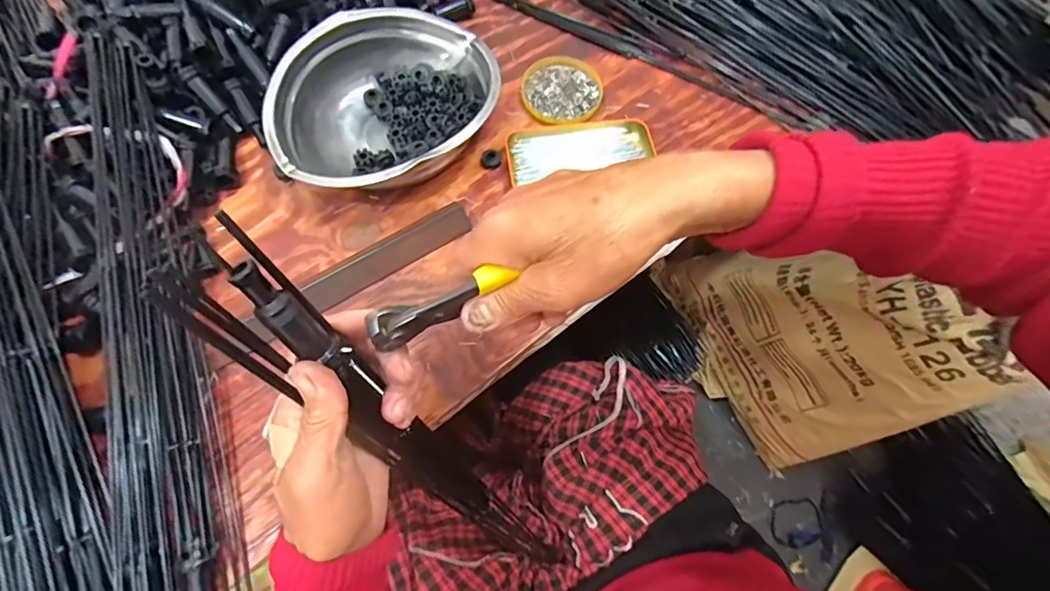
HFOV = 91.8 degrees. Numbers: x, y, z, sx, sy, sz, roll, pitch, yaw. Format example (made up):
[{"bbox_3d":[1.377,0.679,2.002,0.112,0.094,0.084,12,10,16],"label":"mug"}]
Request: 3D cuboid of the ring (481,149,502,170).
[{"bbox_3d":[-0.034,-0.135,0.502,0.020,0.009,0.020,1,68,-2],"label":"ring"}]

